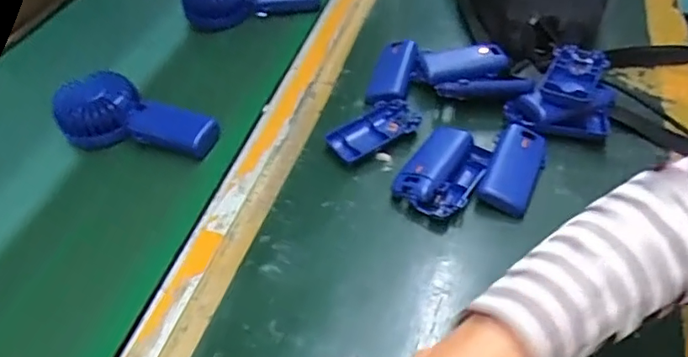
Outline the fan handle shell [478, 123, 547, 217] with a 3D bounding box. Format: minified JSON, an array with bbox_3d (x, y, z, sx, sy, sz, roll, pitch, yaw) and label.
[{"bbox_3d":[0.153,-0.012,0.461,0.041,0.021,0.094,20,54,22],"label":"fan handle shell"}]

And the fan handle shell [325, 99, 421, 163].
[{"bbox_3d":[0.031,-0.048,0.512,0.090,0.012,0.051,-34,53,-21],"label":"fan handle shell"}]

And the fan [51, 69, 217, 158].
[{"bbox_3d":[-0.218,-0.060,0.532,0.174,0.042,0.085,21,54,24],"label":"fan"}]

